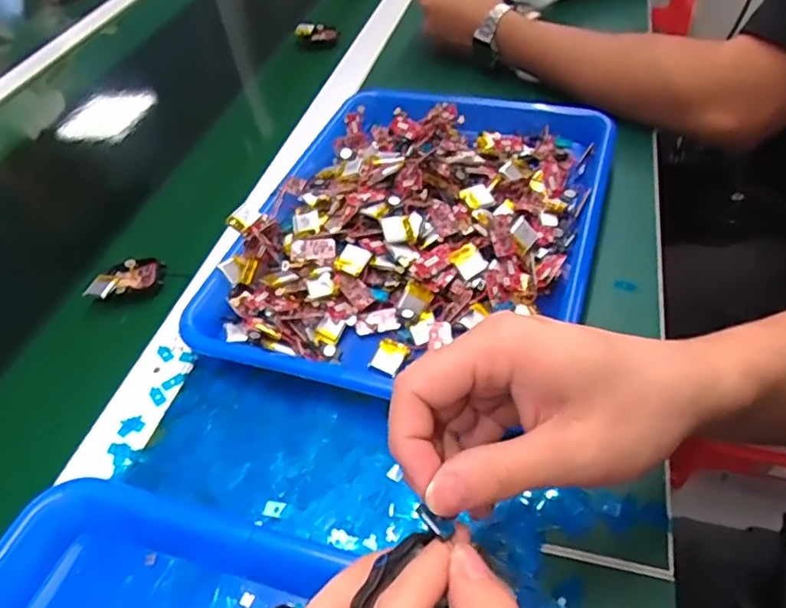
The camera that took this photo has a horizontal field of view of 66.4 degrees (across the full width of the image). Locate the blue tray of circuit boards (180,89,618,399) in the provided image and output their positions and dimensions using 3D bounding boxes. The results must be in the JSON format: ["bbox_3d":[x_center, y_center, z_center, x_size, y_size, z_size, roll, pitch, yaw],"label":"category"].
[{"bbox_3d":[0.024,-0.071,0.461,0.252,0.056,0.332,11,50,17],"label":"blue tray of circuit boards"}]

